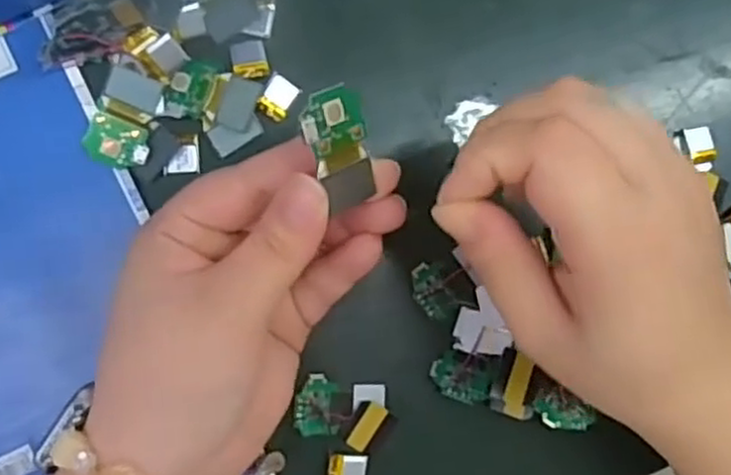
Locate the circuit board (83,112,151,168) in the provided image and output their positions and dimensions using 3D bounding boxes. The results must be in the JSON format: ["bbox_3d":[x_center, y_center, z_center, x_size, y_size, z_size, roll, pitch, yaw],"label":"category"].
[{"bbox_3d":[-0.100,-0.039,0.300,0.025,0.004,0.018,21,86,-6],"label":"circuit board"}]

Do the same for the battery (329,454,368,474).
[{"bbox_3d":[-0.007,0.100,0.314,0.017,0.004,0.014,6,88,-7],"label":"battery"}]

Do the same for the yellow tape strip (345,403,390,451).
[{"bbox_3d":[0.001,0.081,0.317,0.009,0.005,0.021,32,85,-5],"label":"yellow tape strip"}]

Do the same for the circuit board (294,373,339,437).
[{"bbox_3d":[-0.021,0.071,0.313,0.018,0.004,0.025,2,88,-7],"label":"circuit board"}]

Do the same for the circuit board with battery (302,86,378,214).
[{"bbox_3d":[-0.008,-0.029,0.232,0.024,0.005,0.035,-27,116,-37],"label":"circuit board with battery"}]

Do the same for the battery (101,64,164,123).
[{"bbox_3d":[-0.094,-0.058,0.299,0.021,0.007,0.018,21,86,-6],"label":"battery"}]

